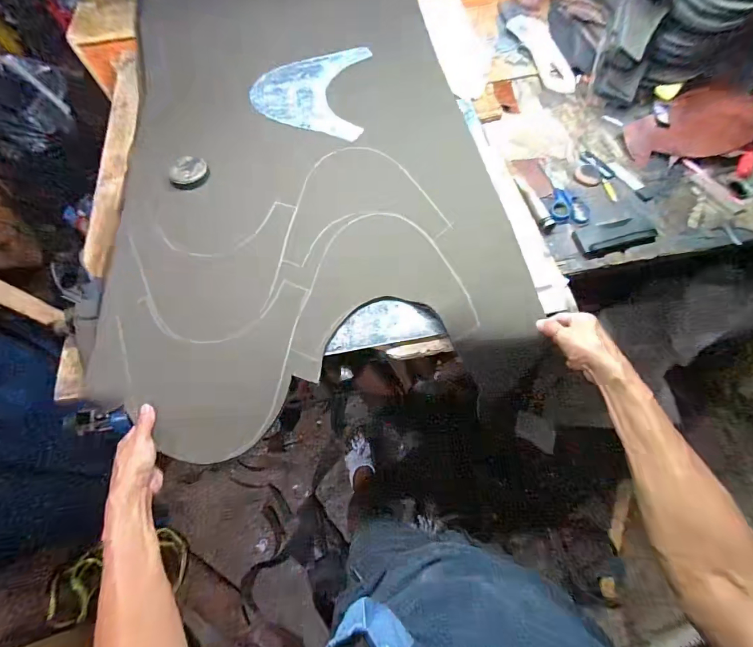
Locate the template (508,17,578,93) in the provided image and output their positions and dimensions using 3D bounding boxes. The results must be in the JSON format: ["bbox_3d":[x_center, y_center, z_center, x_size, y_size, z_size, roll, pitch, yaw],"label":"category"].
[{"bbox_3d":[0.423,-0.685,0.957,0.080,0.008,0.269,-20,73,2],"label":"template"}]

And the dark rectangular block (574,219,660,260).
[{"bbox_3d":[0.448,-0.163,0.716,0.143,0.009,0.062,-14,67,-4],"label":"dark rectangular block"}]

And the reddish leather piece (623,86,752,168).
[{"bbox_3d":[0.699,-0.439,0.838,0.290,0.037,0.169,-8,82,6],"label":"reddish leather piece"}]

